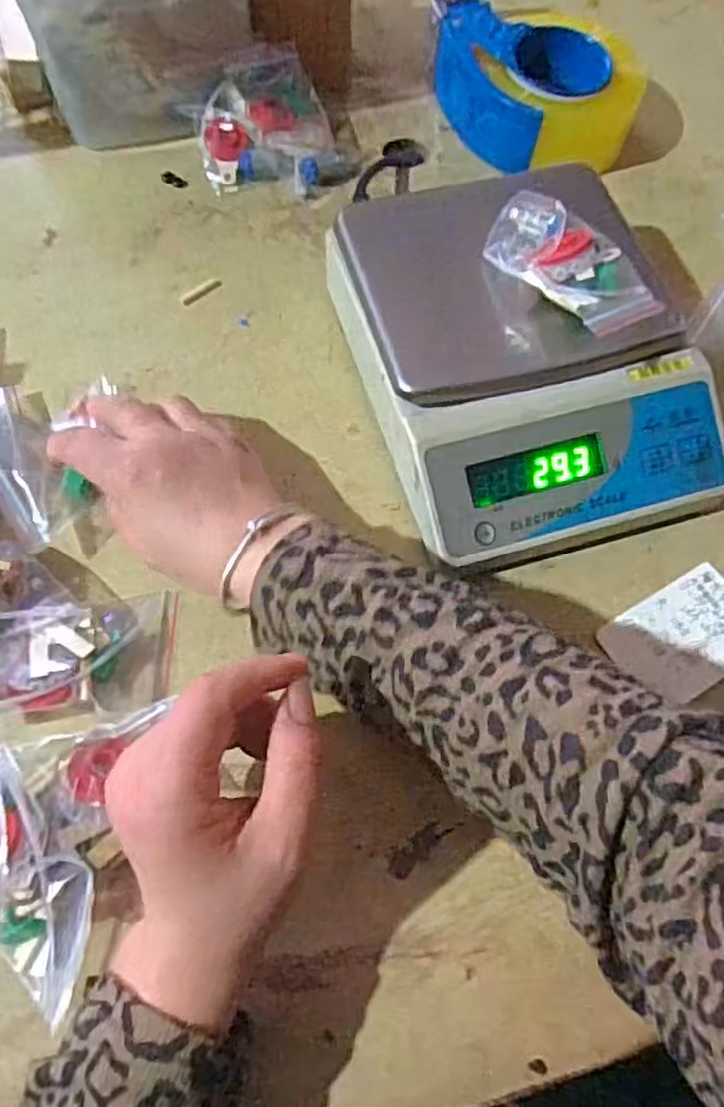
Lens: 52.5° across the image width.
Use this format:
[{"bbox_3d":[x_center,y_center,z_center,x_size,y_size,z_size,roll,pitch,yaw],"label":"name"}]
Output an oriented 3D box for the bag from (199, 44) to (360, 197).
[{"bbox_3d":[-0.067,-0.333,0.568,0.117,0.053,0.106,-9,65,-7],"label":"bag"}]

